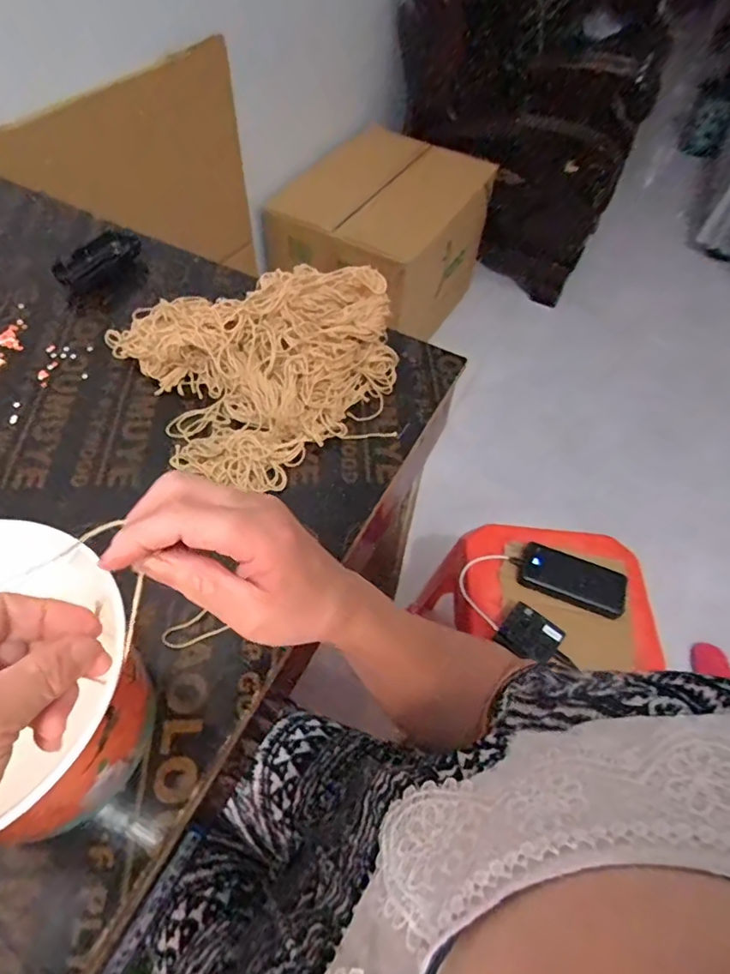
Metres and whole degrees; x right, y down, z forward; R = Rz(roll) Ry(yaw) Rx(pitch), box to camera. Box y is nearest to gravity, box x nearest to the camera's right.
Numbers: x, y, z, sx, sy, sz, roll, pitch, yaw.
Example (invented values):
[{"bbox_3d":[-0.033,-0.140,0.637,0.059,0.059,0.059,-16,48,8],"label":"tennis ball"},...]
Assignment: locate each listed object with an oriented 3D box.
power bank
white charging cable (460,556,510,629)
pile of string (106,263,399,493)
[{"bbox_3d":[0.320,0.139,0.810,0.157,0.024,0.079,21,55,10],"label":"power bank"},{"bbox_3d":[0.177,0.151,0.799,0.067,0.014,0.133,6,46,18],"label":"white charging cable"},{"bbox_3d":[-0.102,-0.137,0.536,0.252,0.084,0.267,-24,59,-20],"label":"pile of string"}]

